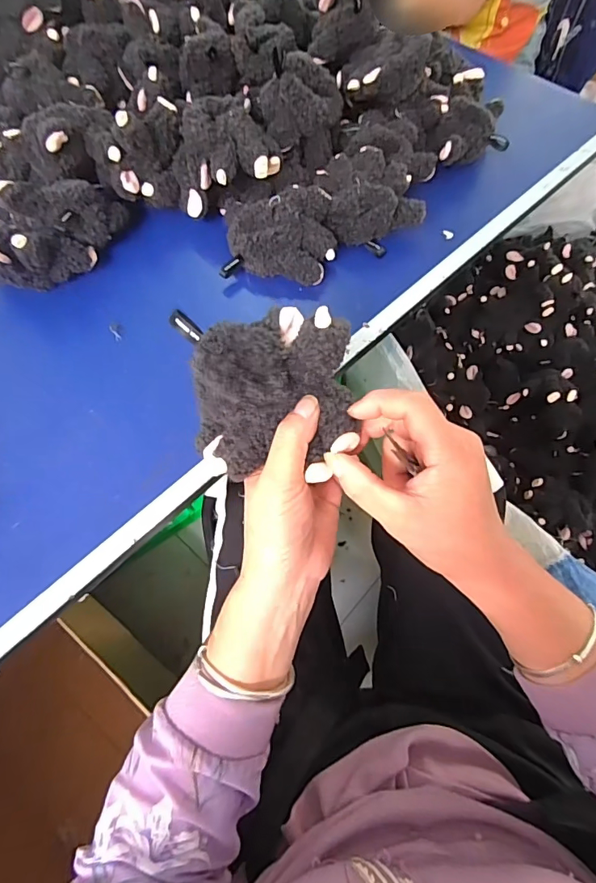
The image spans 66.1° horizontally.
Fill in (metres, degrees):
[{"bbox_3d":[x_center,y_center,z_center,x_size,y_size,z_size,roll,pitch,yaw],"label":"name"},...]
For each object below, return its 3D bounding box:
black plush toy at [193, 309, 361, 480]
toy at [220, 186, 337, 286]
[{"bbox_3d":[-0.018,-0.035,0.298,0.109,0.068,0.097,0,64,1],"label":"black plush toy"},{"bbox_3d":[-0.021,-0.233,0.518,0.127,0.058,0.099,3,64,2],"label":"toy"}]

